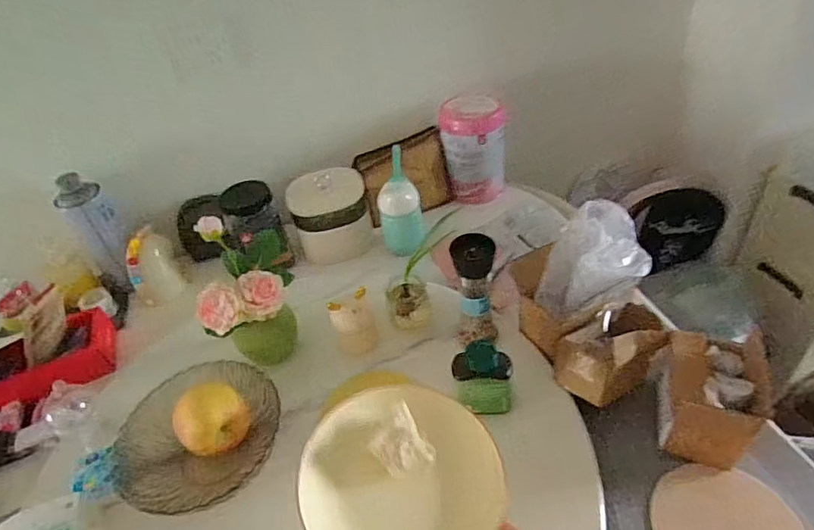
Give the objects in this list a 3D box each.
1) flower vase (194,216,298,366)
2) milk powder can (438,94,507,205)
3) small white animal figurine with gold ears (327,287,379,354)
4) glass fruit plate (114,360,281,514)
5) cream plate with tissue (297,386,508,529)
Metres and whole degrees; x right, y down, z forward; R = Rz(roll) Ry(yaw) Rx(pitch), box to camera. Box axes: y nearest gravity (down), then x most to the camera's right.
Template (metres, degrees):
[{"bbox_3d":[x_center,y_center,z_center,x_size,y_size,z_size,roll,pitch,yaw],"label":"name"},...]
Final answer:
[{"bbox_3d":[-0.230,0.048,0.756,0.124,0.187,0.146,-11,42,0],"label":"flower vase"},{"bbox_3d":[0.138,-0.246,1.078,0.137,0.176,0.134,-1,43,10],"label":"milk powder can"},{"bbox_3d":[-0.077,0.089,0.773,0.063,0.082,0.050,-22,43,-12],"label":"small white animal figurine with gold ears"},{"bbox_3d":[-0.276,0.226,0.699,0.205,0.076,0.191,-6,42,5],"label":"glass fruit plate"},{"bbox_3d":[-0.003,0.220,0.526,0.201,0.031,0.185,3,64,-7],"label":"cream plate with tissue"}]

